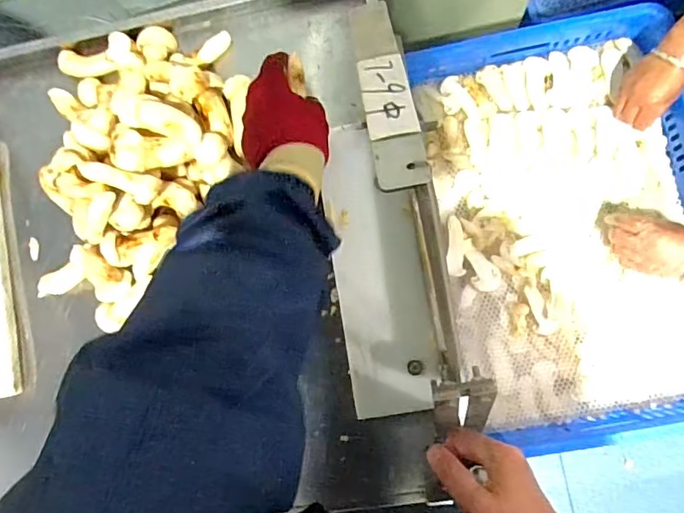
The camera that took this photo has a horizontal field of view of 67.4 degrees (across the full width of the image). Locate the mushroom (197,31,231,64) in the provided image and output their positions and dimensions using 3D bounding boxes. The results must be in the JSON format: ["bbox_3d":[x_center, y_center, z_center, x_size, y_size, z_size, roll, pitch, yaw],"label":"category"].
[{"bbox_3d":[-0.150,-0.247,0.604,0.014,0.017,0.046,42,91,8],"label":"mushroom"}]

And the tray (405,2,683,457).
[{"bbox_3d":[0.333,-0.042,0.741,0.373,0.070,0.601,-11,84,6],"label":"tray"}]

